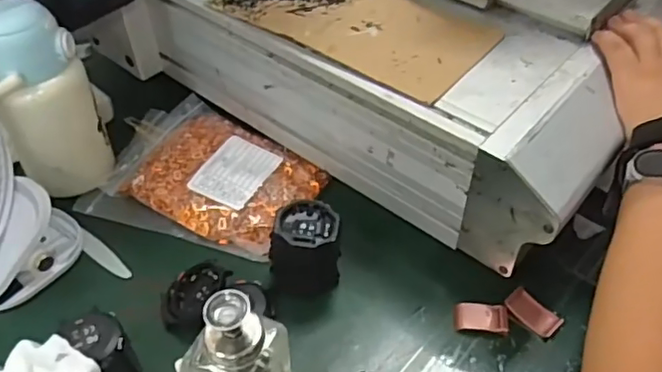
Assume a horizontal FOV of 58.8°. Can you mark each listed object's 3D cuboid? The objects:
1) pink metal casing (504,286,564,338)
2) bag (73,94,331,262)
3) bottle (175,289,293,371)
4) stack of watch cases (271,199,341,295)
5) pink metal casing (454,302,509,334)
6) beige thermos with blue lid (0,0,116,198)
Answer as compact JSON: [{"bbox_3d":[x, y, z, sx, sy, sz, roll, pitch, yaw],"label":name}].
[{"bbox_3d":[0.165,0.105,0.481,0.026,0.005,0.044,-33,55,-27],"label":"pink metal casing"},{"bbox_3d":[-0.120,-0.018,0.584,0.219,0.031,0.160,15,48,14],"label":"bag"},{"bbox_3d":[-0.063,0.116,0.392,0.057,0.121,0.053,18,49,16],"label":"bottle"},{"bbox_3d":[-0.022,0.055,0.485,0.061,0.067,0.060,-4,47,-4],"label":"stack of watch cases"},{"bbox_3d":[0.122,0.107,0.479,0.042,0.008,0.023,5,47,4],"label":"pink metal casing"},{"bbox_3d":[-0.253,-0.076,0.533,0.070,0.175,0.096,35,56,29],"label":"beige thermos with blue lid"}]

